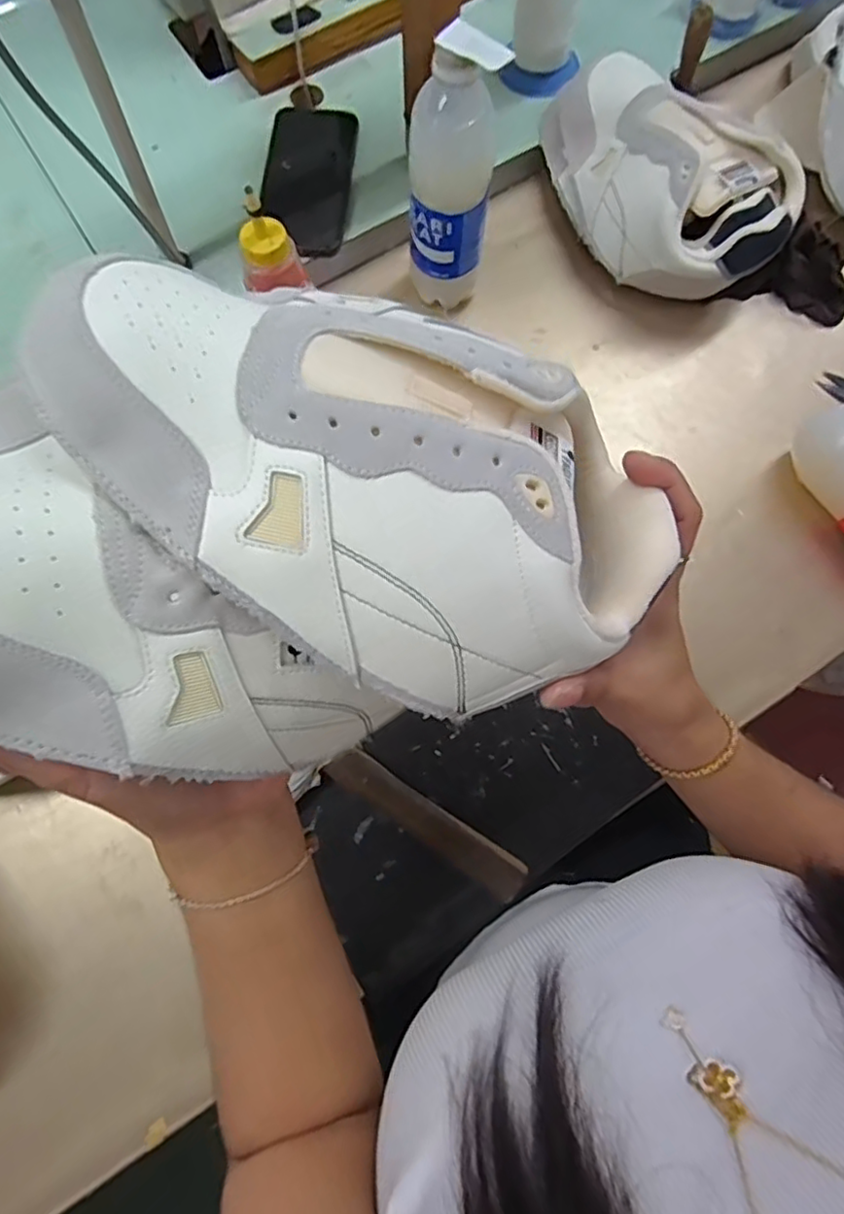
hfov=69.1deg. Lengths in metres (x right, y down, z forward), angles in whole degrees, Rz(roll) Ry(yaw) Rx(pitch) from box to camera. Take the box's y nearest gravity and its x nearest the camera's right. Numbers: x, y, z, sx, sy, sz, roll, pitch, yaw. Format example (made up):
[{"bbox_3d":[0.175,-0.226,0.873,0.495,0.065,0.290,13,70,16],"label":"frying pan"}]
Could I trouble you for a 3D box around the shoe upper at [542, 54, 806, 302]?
[{"bbox_3d":[0.203,-0.375,0.549,0.244,0.101,0.147,43,79,9],"label":"shoe upper"}]

